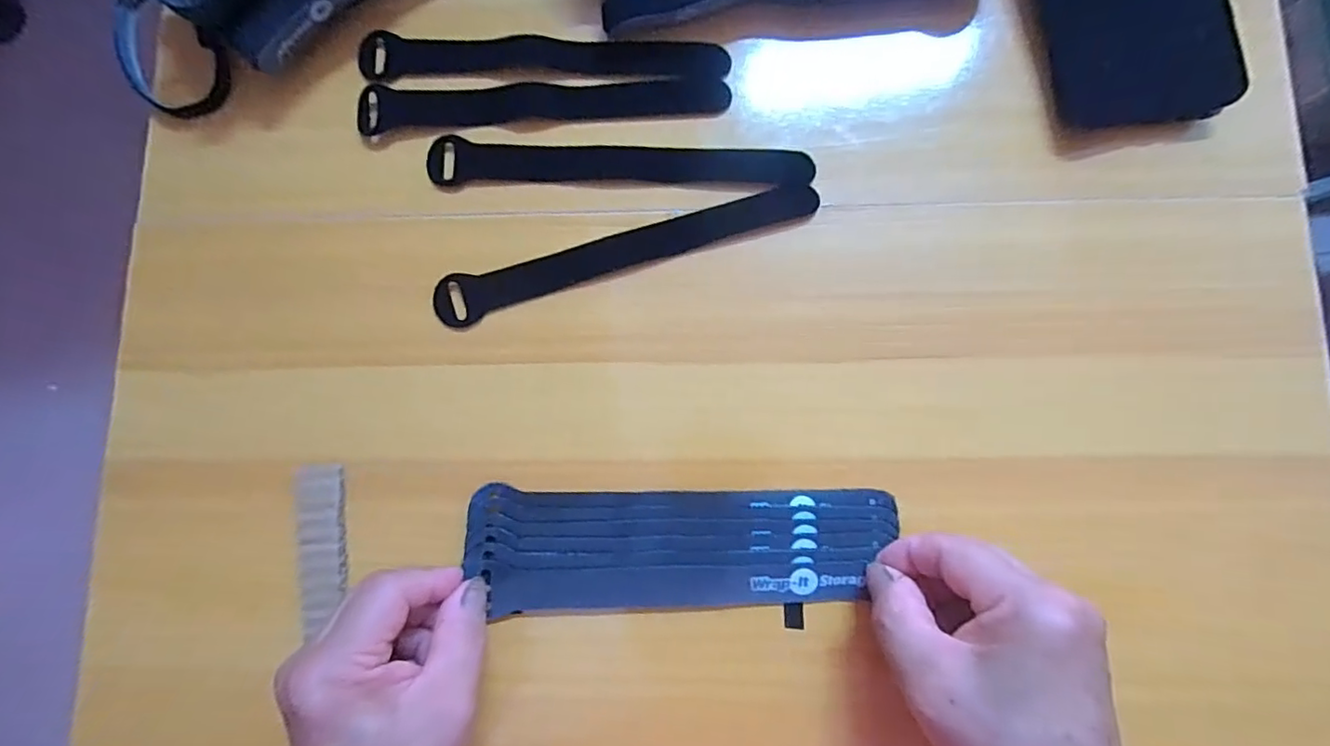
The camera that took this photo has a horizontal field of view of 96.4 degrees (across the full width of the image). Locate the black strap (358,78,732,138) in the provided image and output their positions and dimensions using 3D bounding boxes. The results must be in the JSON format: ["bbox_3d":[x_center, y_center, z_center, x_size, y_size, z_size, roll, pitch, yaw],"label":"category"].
[{"bbox_3d":[-0.063,-0.143,0.312,0.190,0.004,0.021,-4,91,0],"label":"black strap"}]

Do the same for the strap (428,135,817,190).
[{"bbox_3d":[-0.023,-0.108,0.310,0.195,0.008,0.024,1,82,2],"label":"strap"}]

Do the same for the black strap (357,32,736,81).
[{"bbox_3d":[-0.065,-0.168,0.316,0.194,0.005,0.025,2,87,3],"label":"black strap"}]

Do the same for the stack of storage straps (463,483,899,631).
[{"bbox_3d":[0.007,0.083,0.279,0.193,0.007,0.054,-1,82,2],"label":"stack of storage straps"}]

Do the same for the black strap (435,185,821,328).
[{"bbox_3d":[-0.019,-0.063,0.301,0.194,0.006,0.026,-17,70,-1],"label":"black strap"}]

